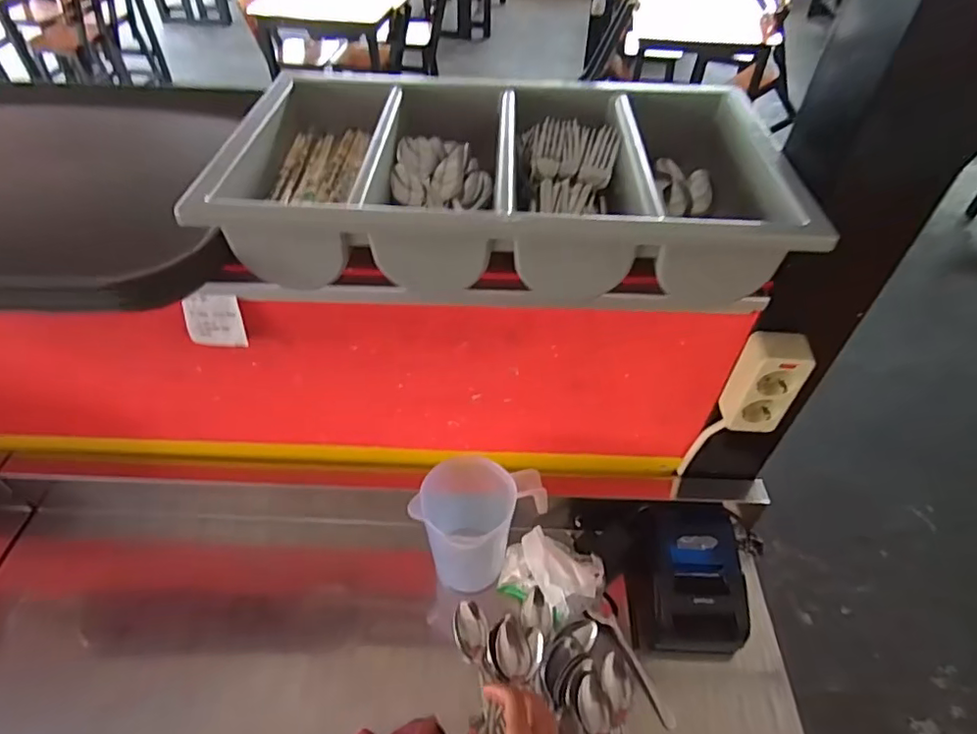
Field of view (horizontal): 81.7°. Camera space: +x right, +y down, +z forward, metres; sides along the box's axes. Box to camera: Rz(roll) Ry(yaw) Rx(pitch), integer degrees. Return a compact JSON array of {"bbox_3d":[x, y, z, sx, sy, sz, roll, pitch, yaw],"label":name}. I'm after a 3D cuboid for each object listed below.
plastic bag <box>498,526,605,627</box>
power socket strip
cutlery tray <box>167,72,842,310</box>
[{"bbox_3d":[0.081,0.265,0.724,0.119,0.098,0.088,32,54,24],"label":"plastic bag"},{"bbox_3d":[0.287,0.016,0.587,0.053,0.115,0.041,3,48,1],"label":"power socket strip"},{"bbox_3d":[0.018,-0.183,0.547,0.484,0.082,0.265,4,48,1],"label":"cutlery tray"}]

